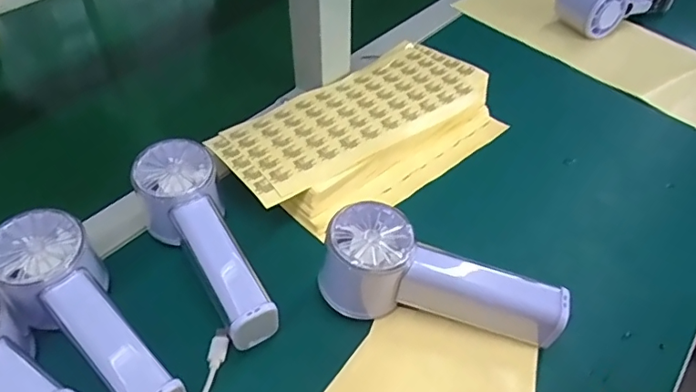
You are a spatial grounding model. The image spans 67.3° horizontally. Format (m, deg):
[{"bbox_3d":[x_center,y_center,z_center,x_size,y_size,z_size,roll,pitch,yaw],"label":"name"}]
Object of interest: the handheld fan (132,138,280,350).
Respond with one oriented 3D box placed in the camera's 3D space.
[{"bbox_3d":[-0.098,0.034,0.351,0.052,0.067,0.148,-19,50,-20],"label":"handheld fan"}]

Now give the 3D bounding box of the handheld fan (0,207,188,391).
[{"bbox_3d":[-0.155,0.077,0.308,0.054,0.066,0.145,-30,54,-28],"label":"handheld fan"}]

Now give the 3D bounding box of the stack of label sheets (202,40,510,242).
[{"bbox_3d":[0.015,-0.060,0.466,0.253,0.039,0.138,-28,53,-26],"label":"stack of label sheets"}]

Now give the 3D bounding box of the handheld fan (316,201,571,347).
[{"bbox_3d":[0.057,0.059,0.329,0.148,0.061,0.051,20,48,16],"label":"handheld fan"}]

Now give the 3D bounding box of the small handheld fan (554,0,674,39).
[{"bbox_3d":[0.322,-0.235,0.628,0.146,0.070,0.067,-22,51,-22],"label":"small handheld fan"}]

